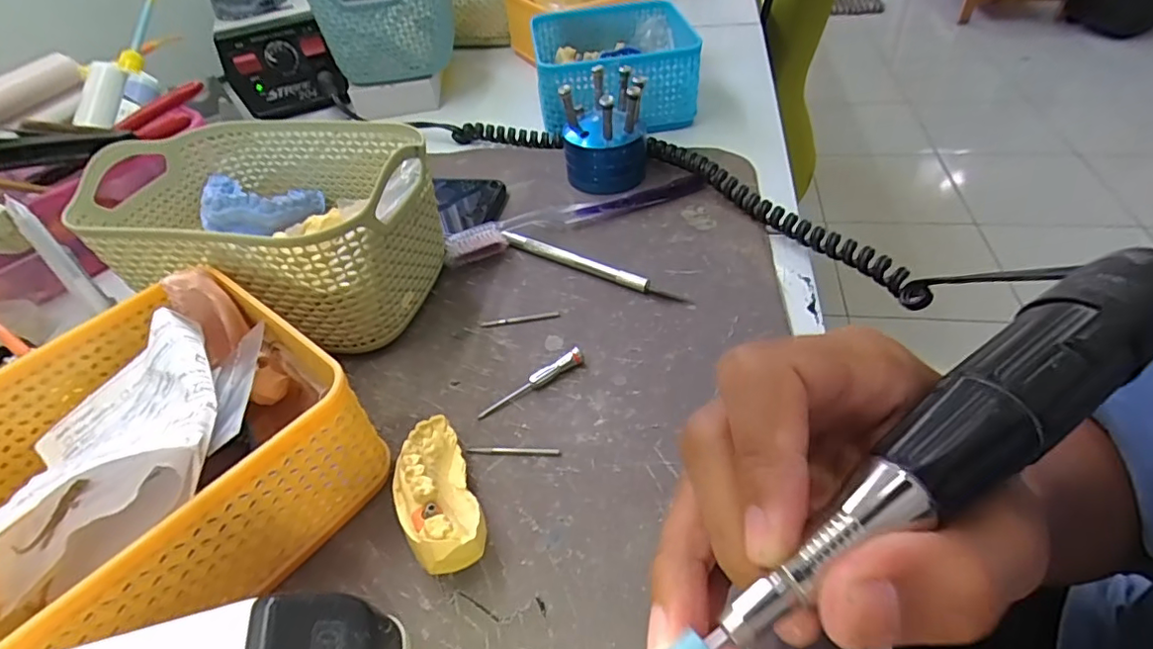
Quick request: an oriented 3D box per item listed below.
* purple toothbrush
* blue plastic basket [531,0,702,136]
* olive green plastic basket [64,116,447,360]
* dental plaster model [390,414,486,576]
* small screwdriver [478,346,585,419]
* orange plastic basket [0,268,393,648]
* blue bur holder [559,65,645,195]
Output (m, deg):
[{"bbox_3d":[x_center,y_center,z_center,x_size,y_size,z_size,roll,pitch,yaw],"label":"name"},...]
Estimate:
[{"bbox_3d":[0.001,-0.075,0.370,0.181,0.015,0.021,-20,46,-13],"label":"purple toothbrush"},{"bbox_3d":[0.031,-0.223,0.481,0.130,0.061,0.139,-7,44,-1],"label":"blue plastic basket"},{"bbox_3d":[-0.165,-0.051,0.315,0.171,0.085,0.114,6,46,13],"label":"olive green plastic basket"},{"bbox_3d":[-0.057,0.069,0.222,0.029,0.028,0.066,-20,46,-13],"label":"dental plaster model"},{"bbox_3d":[-0.022,0.028,0.272,0.058,0.011,0.006,-27,48,-20],"label":"small screwdriver"},{"bbox_3d":[-0.167,0.052,0.222,0.137,0.071,0.136,27,54,30],"label":"orange plastic basket"},{"bbox_3d":[0.020,-0.140,0.396,0.058,0.068,0.062,0,45,7],"label":"blue bur holder"}]

